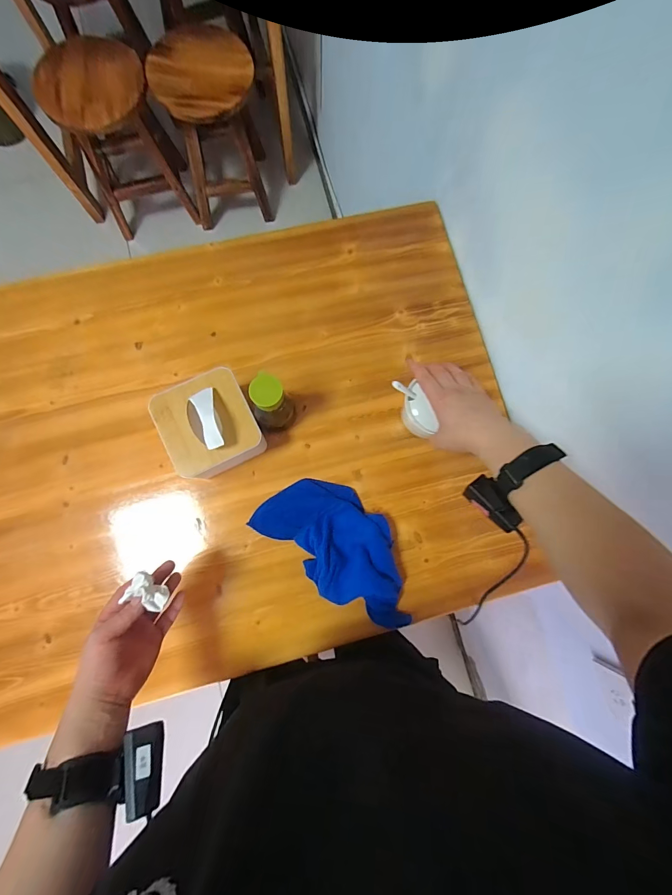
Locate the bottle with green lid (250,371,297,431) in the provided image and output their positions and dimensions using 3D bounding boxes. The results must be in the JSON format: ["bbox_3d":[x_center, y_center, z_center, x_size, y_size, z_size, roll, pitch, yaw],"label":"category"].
[{"bbox_3d":[-0.089,-0.059,0.544,0.050,0.136,0.049,11,82,-2],"label":"bottle with green lid"}]

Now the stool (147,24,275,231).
[{"bbox_3d":[-0.378,-1.001,1.216,0.290,0.407,0.310,-13,83,-5],"label":"stool"}]

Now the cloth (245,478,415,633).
[{"bbox_3d":[0.013,0.150,0.568,0.262,0.038,0.137,42,82,3],"label":"cloth"}]

